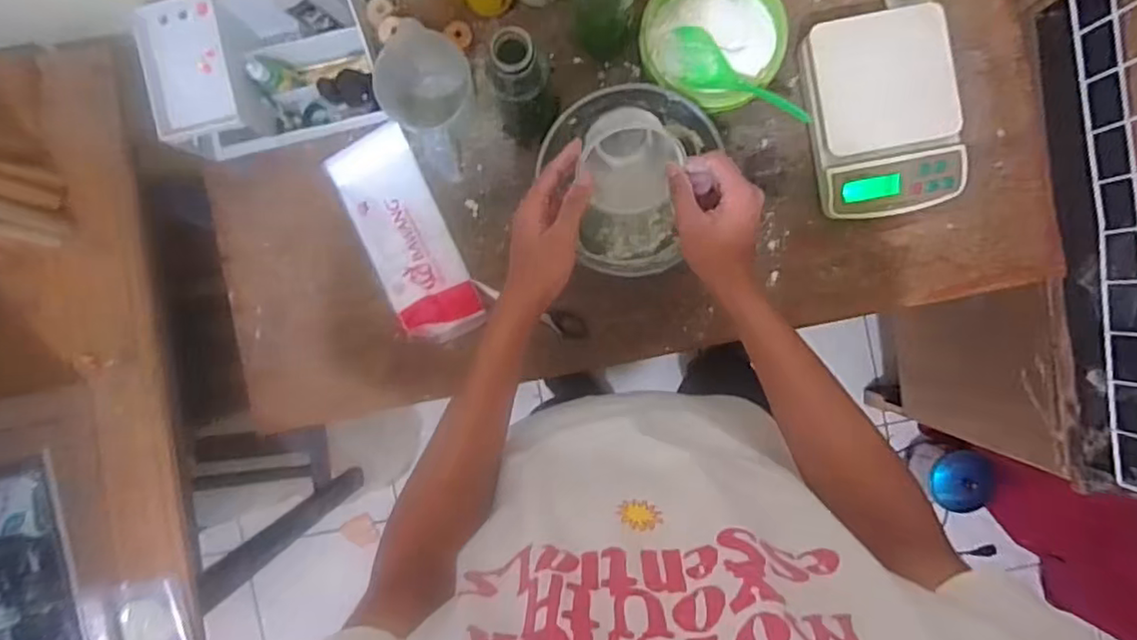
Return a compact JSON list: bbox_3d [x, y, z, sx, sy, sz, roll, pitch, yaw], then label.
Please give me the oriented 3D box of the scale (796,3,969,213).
[{"bbox_3d":[0.358,-0.233,0.710,0.152,0.056,0.215,-10,91,2],"label":"scale"}]

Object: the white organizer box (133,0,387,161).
[{"bbox_3d":[-0.339,-0.293,0.706,0.232,0.117,0.161,-13,91,2],"label":"white organizer box"}]

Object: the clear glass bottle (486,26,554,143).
[{"bbox_3d":[-0.049,-0.243,0.655,0.055,0.178,0.054,-2,91,2],"label":"clear glass bottle"}]

